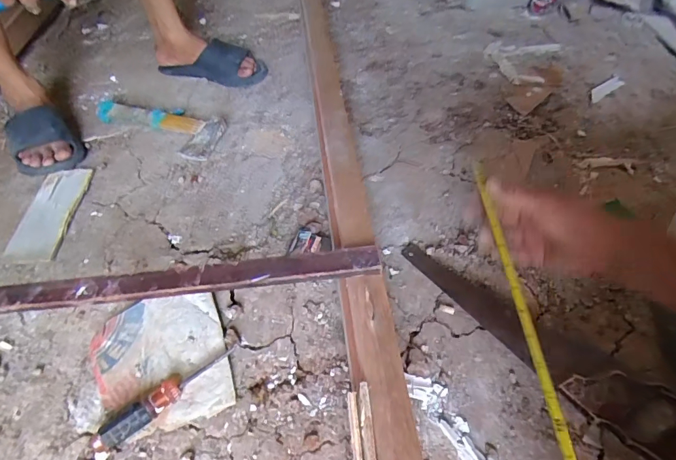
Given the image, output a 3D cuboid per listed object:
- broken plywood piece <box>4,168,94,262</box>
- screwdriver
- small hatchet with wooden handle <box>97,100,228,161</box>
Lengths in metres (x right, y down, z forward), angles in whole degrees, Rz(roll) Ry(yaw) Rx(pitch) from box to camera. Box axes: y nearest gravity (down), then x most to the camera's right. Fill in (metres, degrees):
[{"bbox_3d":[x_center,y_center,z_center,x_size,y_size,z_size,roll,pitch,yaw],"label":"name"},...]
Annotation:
[{"bbox_3d":[-0.511,-0.035,0.766,0.078,0.009,0.214,3,50,-5],"label":"broken plywood piece"},{"bbox_3d":[-0.213,0.205,0.543,0.188,0.028,0.028,-33,56,-32],"label":"screwdriver"},{"bbox_3d":[-0.408,-0.236,0.934,0.342,0.036,0.111,17,53,16],"label":"small hatchet with wooden handle"}]

